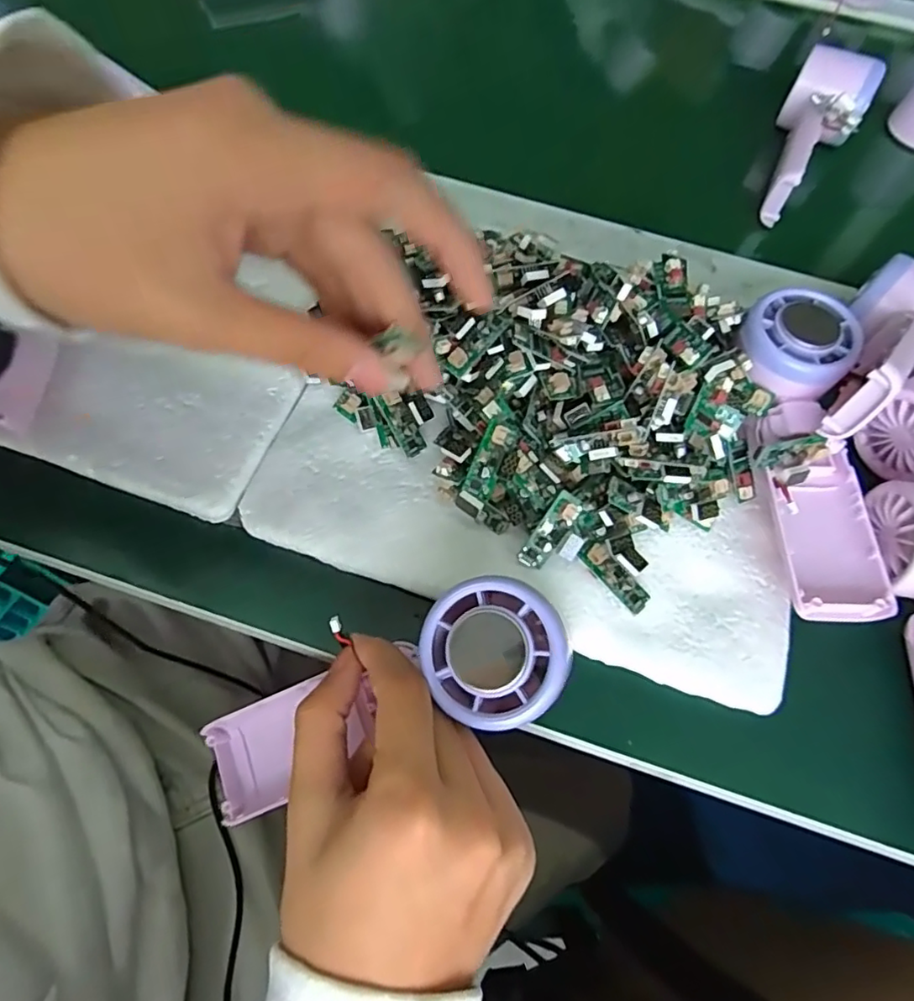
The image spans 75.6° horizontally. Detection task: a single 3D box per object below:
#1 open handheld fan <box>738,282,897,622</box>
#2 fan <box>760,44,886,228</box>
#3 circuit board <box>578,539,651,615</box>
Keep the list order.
[{"bbox_3d":[0.170,-0.024,0.289,0.053,0.048,0.159,4,66,-1],"label":"open handheld fan"},{"bbox_3d":[0.259,-0.267,0.428,0.054,0.051,0.144,26,68,8],"label":"fan"},{"bbox_3d":[0.076,0.036,0.281,0.014,0.009,0.039,-34,72,-16],"label":"circuit board"}]

